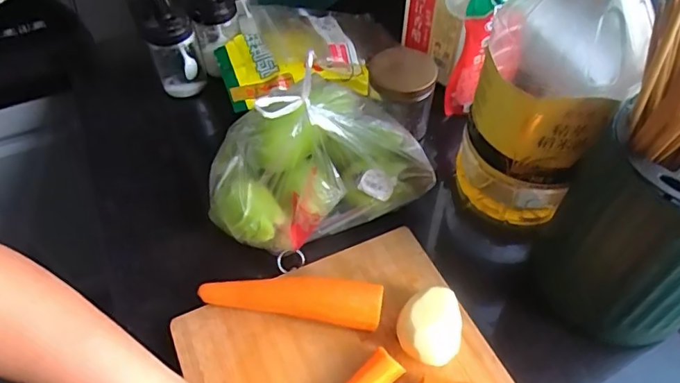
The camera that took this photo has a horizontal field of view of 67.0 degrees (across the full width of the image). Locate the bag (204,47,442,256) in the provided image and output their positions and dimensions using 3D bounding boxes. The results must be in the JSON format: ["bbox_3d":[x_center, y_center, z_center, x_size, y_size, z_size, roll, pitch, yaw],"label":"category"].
[{"bbox_3d":[-0.025,-0.050,0.543,0.242,0.139,0.144,-22,55,-15],"label":"bag"}]

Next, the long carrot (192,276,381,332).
[{"bbox_3d":[-0.048,0.101,0.498,0.175,0.043,0.043,10,53,8],"label":"long carrot"}]

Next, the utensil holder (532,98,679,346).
[{"bbox_3d":[0.276,0.031,0.463,0.139,0.196,0.147,-36,60,-24],"label":"utensil holder"}]

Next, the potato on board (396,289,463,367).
[{"bbox_3d":[0.084,0.126,0.481,0.058,0.041,0.072,8,53,7],"label":"potato on board"}]

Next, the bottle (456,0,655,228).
[{"bbox_3d":[0.209,-0.115,0.521,0.126,0.309,0.153,18,55,14],"label":"bottle"}]

